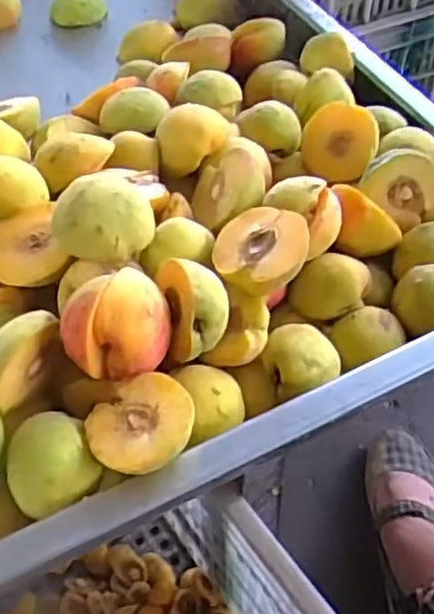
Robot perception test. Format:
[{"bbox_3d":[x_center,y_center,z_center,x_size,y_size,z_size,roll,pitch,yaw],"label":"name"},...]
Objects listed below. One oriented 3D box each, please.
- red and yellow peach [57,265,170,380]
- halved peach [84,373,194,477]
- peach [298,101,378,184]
[{"bbox_3d":[-0.058,0.014,0.405,0.059,0.059,0.047,-13,52,-10],"label":"red and yellow peach"},{"bbox_3d":[-0.042,0.067,0.384,0.056,0.028,0.055,0,51,0],"label":"halved peach"},{"bbox_3d":[0.103,-0.133,0.564,0.060,0.059,0.032,15,15,27],"label":"peach"}]

